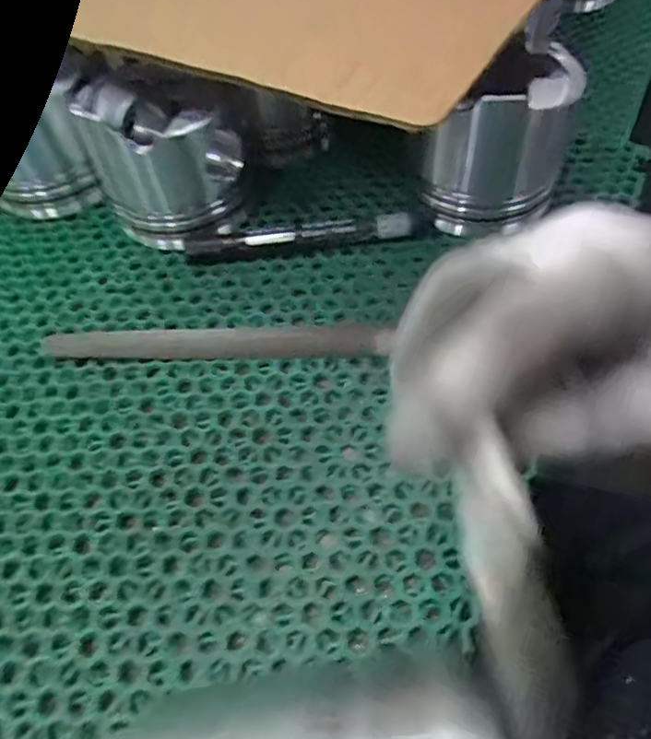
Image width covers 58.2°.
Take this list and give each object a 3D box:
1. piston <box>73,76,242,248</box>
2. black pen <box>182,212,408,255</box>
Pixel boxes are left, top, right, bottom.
[{"bbox_3d":[-0.098,-0.126,0.354,0.078,0.075,0.084,-2,55,3],"label":"piston"},{"bbox_3d":[-0.015,-0.077,0.348,0.131,0.018,0.012,-7,55,-1],"label":"black pen"}]

